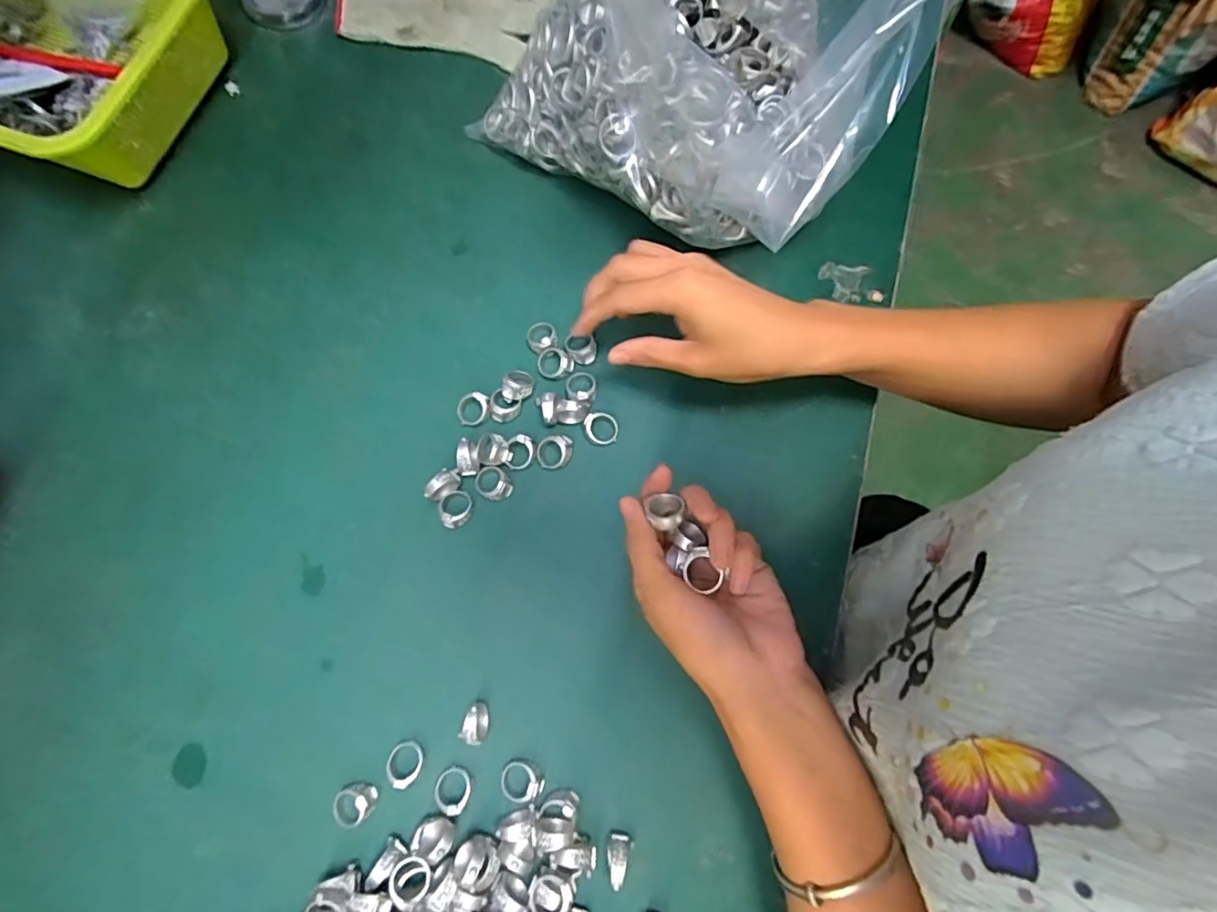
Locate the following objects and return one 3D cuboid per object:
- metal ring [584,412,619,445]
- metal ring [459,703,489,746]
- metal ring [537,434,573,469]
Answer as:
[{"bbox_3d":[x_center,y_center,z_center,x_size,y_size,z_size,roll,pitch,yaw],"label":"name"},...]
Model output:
[{"bbox_3d":[-0.005,-0.018,0.379,0.022,0.008,0.021,0,75,1],"label":"metal ring"},{"bbox_3d":[-0.075,0.153,0.332,0.014,0.017,0.020,24,77,7],"label":"metal ring"},{"bbox_3d":[-0.035,-0.003,0.375,0.023,0.013,0.019,-8,75,-1],"label":"metal ring"}]

